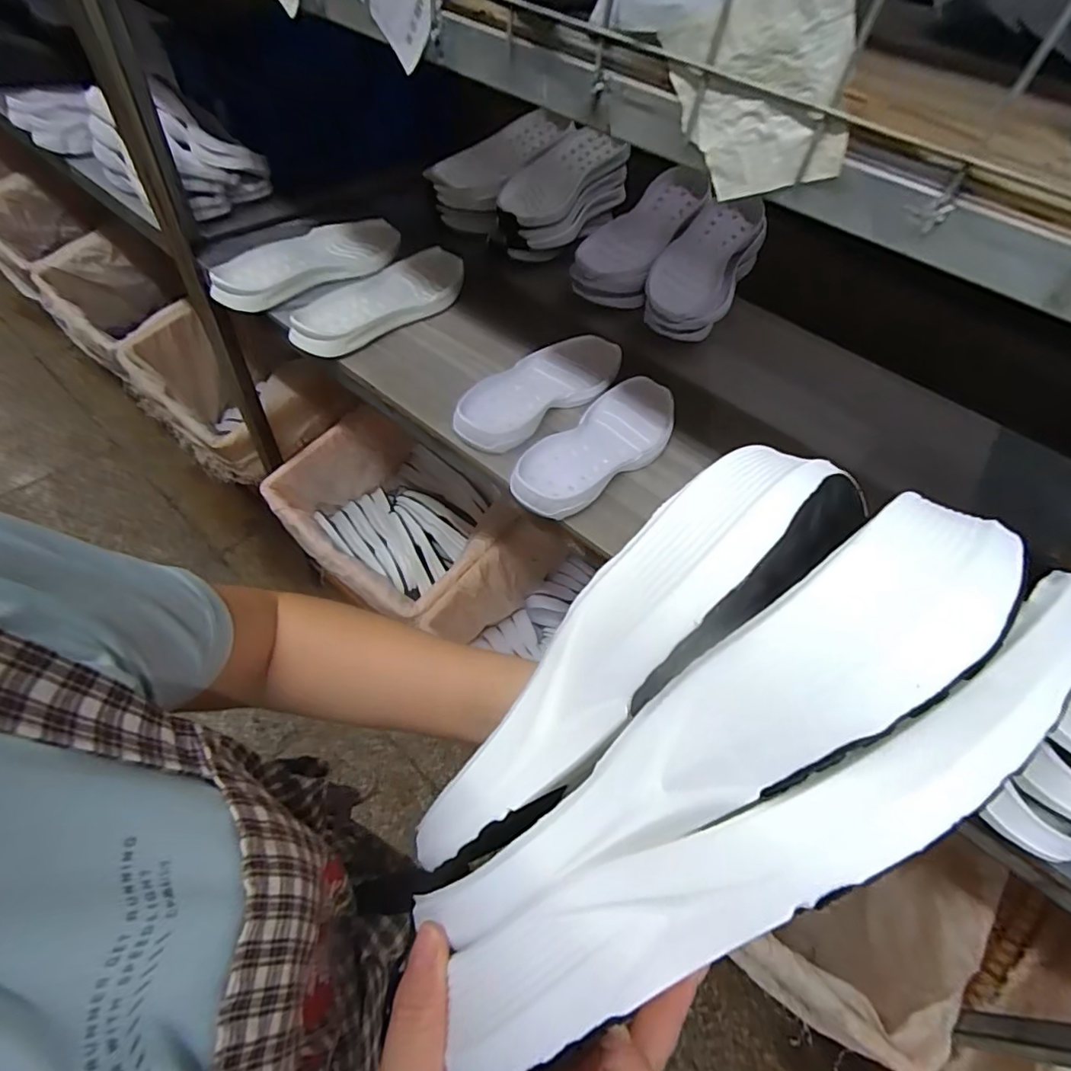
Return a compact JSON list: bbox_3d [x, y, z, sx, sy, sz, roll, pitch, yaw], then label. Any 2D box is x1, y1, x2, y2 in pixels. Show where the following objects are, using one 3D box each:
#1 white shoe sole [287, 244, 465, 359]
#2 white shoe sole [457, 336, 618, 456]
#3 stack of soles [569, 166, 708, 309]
[{"bbox_3d":[-0.223,-0.339,0.796,0.121,0.045,0.306,38,57,20],"label":"white shoe sole"},{"bbox_3d":[0.010,-0.197,0.713,0.113,0.028,0.282,38,57,19],"label":"white shoe sole"},{"bbox_3d":[0.168,-0.482,0.889,0.130,0.054,0.260,34,81,22],"label":"stack of soles"}]

